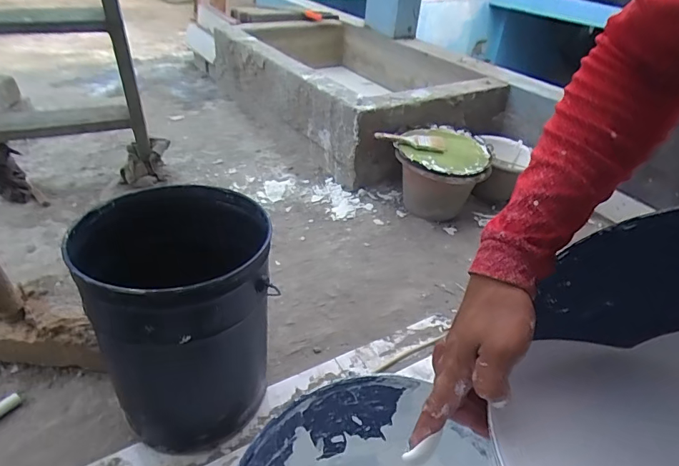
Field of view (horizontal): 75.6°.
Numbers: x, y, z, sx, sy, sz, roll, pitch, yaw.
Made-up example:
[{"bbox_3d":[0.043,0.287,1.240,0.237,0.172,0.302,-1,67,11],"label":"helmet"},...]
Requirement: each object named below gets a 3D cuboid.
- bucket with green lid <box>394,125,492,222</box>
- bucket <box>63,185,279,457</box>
[{"bbox_3d":[0.313,-0.182,1.388,0.282,0.218,0.284,14,37,12],"label":"bucket with green lid"},{"bbox_3d":[-0.261,0.140,0.752,0.258,0.358,0.270,4,36,-3],"label":"bucket"}]

